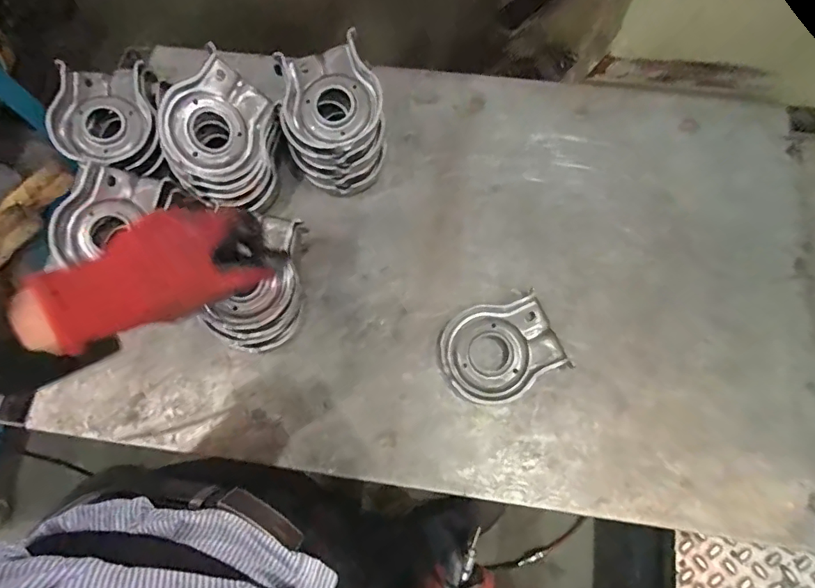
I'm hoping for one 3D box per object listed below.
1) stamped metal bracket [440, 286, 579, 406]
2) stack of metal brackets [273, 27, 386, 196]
[{"bbox_3d":[0.099,0.059,0.521,0.121,0.026,0.098,-23,75,-5],"label":"stamped metal bracket"},{"bbox_3d":[-0.082,-0.198,0.569,0.111,0.090,0.143,-11,74,-1],"label":"stack of metal brackets"}]

